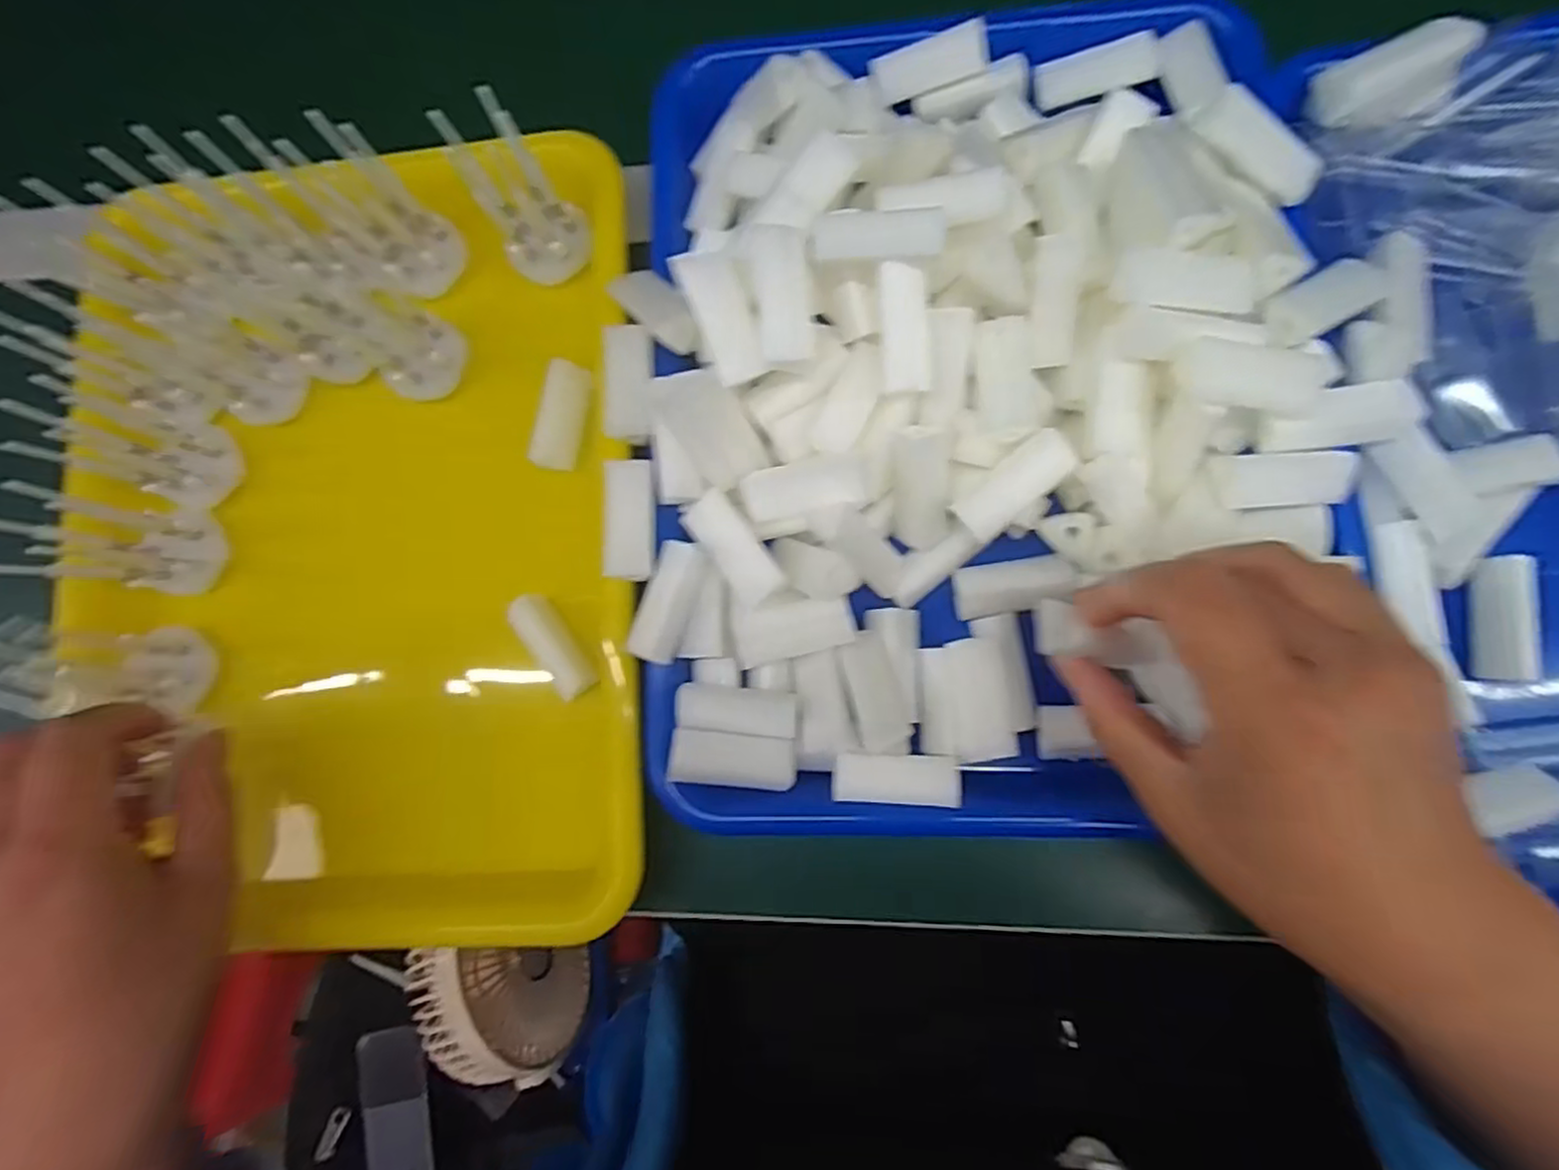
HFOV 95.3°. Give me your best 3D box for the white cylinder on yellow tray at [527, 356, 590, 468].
[{"bbox_3d":[-0.095,-0.073,0.310,0.014,0.018,0.045,13,84,7],"label":"white cylinder on yellow tray"}]

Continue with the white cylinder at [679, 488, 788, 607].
[{"bbox_3d":[-0.017,-0.014,0.274,0.020,0.017,0.045,-37,81,0],"label":"white cylinder"}]

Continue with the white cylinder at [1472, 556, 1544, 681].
[{"bbox_3d":[0.269,0.012,0.263,0.013,0.015,0.045,1,83,5],"label":"white cylinder"}]

